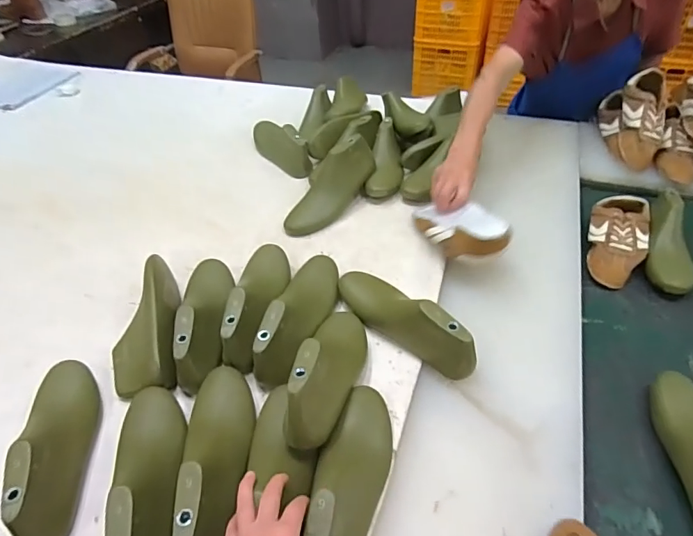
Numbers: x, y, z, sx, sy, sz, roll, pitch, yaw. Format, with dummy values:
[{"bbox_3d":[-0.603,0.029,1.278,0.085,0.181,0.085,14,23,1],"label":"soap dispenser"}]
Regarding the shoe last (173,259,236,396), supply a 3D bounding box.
[{"bbox_3d":[-0.225,0.068,0.746,0.070,0.102,0.255,-8,44,-2],"label":"shoe last"}]

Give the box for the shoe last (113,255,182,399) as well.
[{"bbox_3d":[-0.312,0.084,0.732,0.108,0.078,0.242,-17,45,-11],"label":"shoe last"}]

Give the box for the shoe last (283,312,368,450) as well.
[{"bbox_3d":[-0.024,0.130,0.637,0.073,0.102,0.259,7,19,13],"label":"shoe last"}]

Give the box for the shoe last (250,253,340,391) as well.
[{"bbox_3d":[-0.069,0.065,0.737,0.075,0.096,0.272,8,45,14],"label":"shoe last"}]

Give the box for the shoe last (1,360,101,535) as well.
[{"bbox_3d":[-0.366,0.204,0.587,0.074,0.086,0.247,-19,45,-13],"label":"shoe last"}]

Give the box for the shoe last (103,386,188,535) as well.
[{"bbox_3d":[-0.228,0.236,0.546,0.079,0.091,0.251,-18,45,-12],"label":"shoe last"}]

